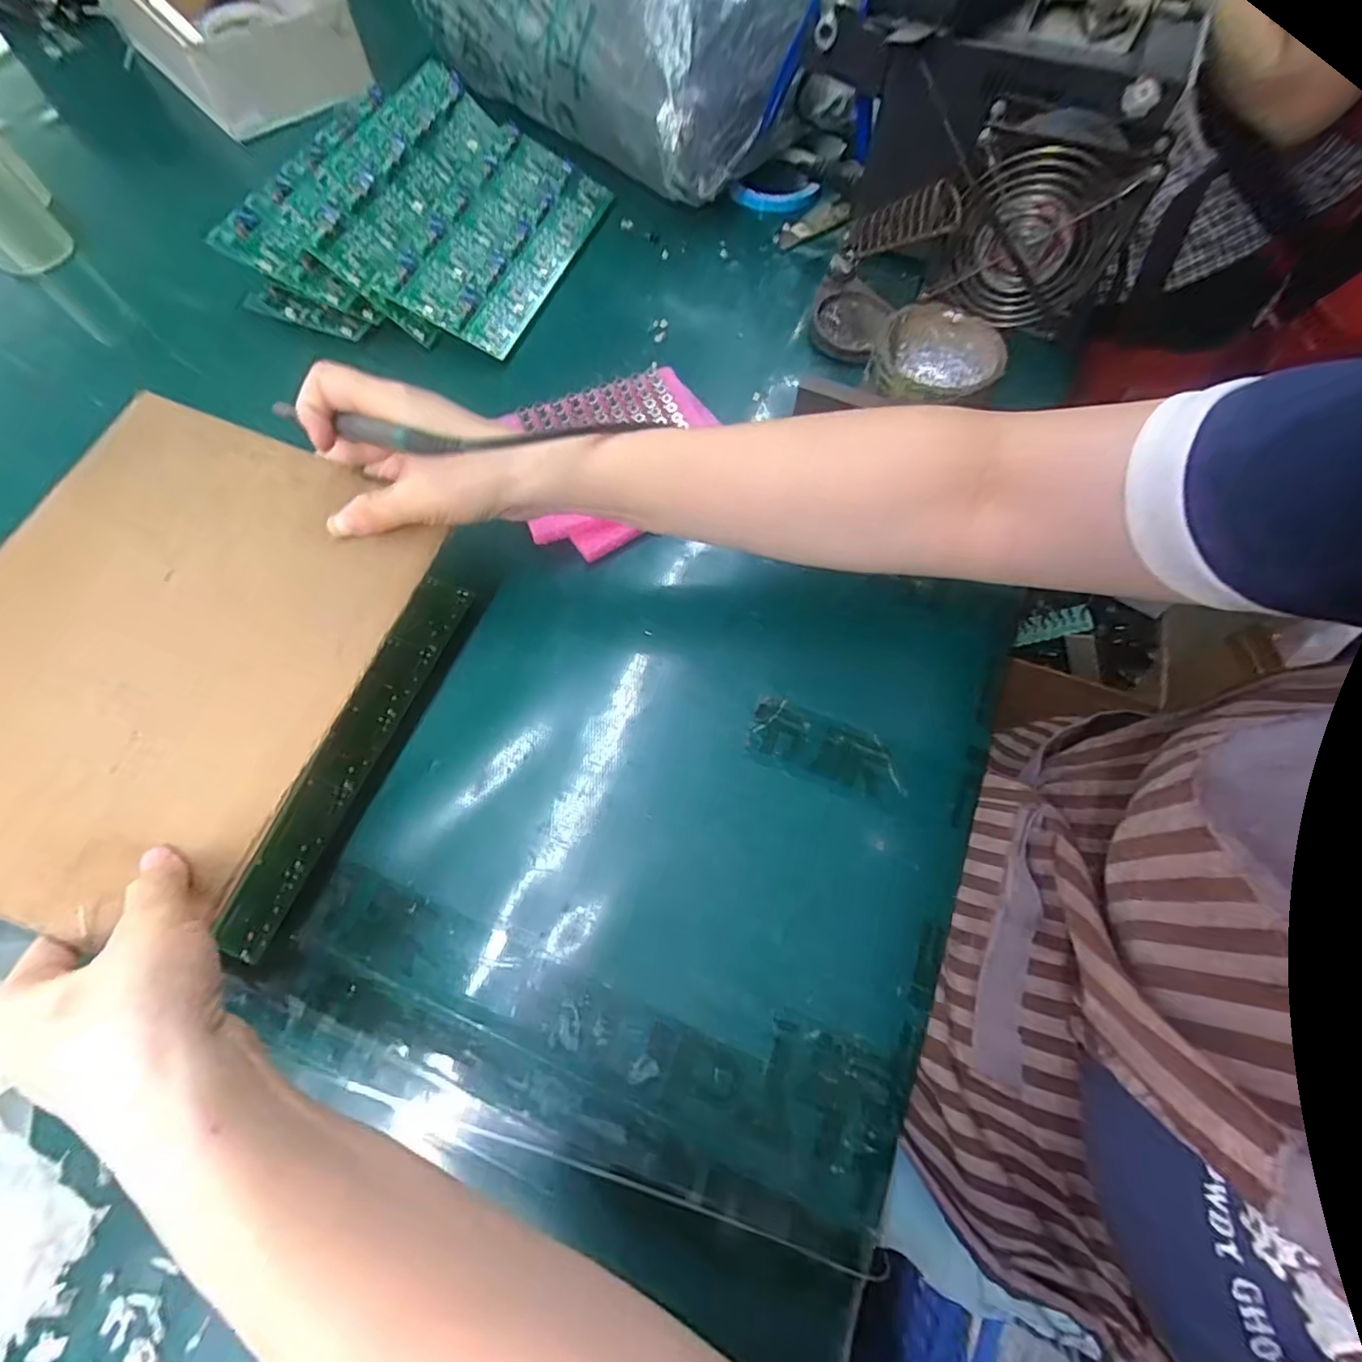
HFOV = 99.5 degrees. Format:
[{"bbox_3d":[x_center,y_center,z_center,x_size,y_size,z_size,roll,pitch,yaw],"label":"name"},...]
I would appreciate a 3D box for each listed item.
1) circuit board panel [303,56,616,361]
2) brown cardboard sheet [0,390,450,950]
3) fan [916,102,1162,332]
[{"bbox_3d":[-0.165,-0.361,0.446,0.153,0.011,0.197,28,75,-14],"label":"circuit board panel"},{"bbox_3d":[-0.252,-0.018,0.280,0.178,0.008,0.245,22,71,-3],"label":"brown cardboard sheet"},{"bbox_3d":[0.244,-0.316,0.404,0.108,0.108,0.046,10,69,2],"label":"fan"}]

